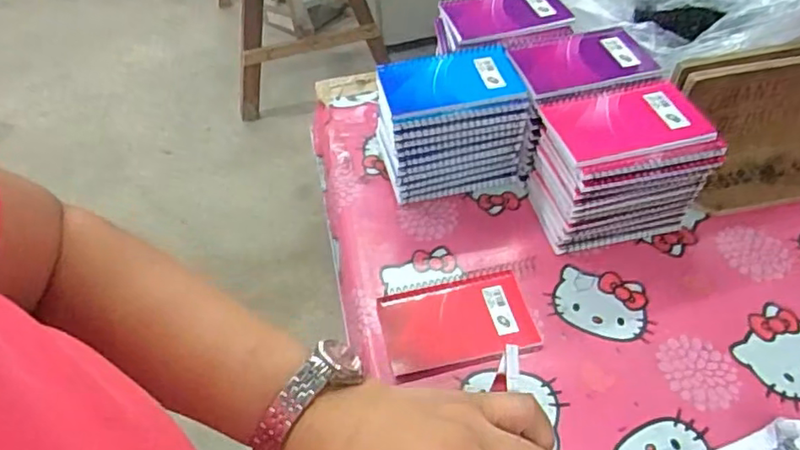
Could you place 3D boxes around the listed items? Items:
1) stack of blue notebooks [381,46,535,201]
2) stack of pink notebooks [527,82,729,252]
[{"bbox_3d":[0.049,-0.106,0.613,0.143,0.120,0.093,-10,50,-4],"label":"stack of blue notebooks"},{"bbox_3d":[0.207,-0.058,0.569,0.142,0.114,0.104,-10,50,-4],"label":"stack of pink notebooks"}]

